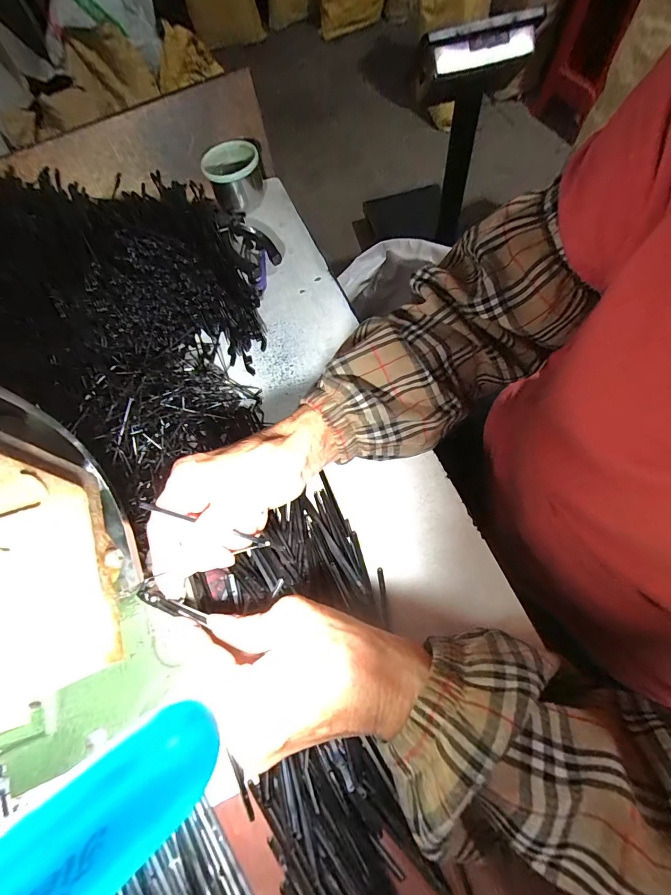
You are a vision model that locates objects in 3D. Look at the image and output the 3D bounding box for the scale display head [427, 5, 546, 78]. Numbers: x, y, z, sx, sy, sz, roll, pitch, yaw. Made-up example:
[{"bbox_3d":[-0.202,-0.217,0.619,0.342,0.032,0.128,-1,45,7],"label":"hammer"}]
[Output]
[{"bbox_3d":[0.299,-0.792,0.733,0.229,0.061,0.051,-19,66,0],"label":"scale display head"}]

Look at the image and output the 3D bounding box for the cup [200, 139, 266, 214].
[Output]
[{"bbox_3d":[-0.126,-0.339,0.475,0.069,0.055,0.072,-3,67,7],"label":"cup"}]

